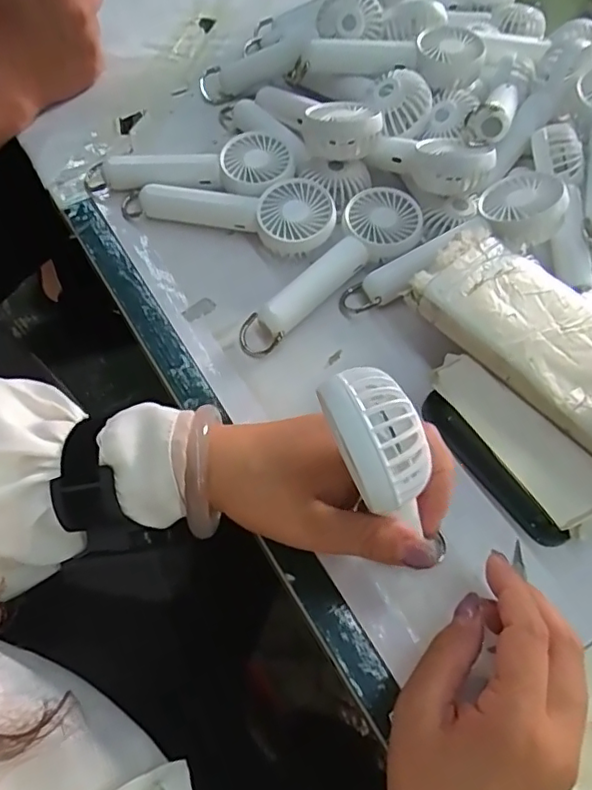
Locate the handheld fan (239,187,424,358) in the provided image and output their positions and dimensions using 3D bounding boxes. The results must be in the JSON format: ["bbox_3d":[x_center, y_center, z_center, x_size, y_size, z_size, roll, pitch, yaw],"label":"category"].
[{"bbox_3d":[0.031,-0.086,0.408,0.057,0.036,0.162,36,65,16],"label":"handheld fan"}]

